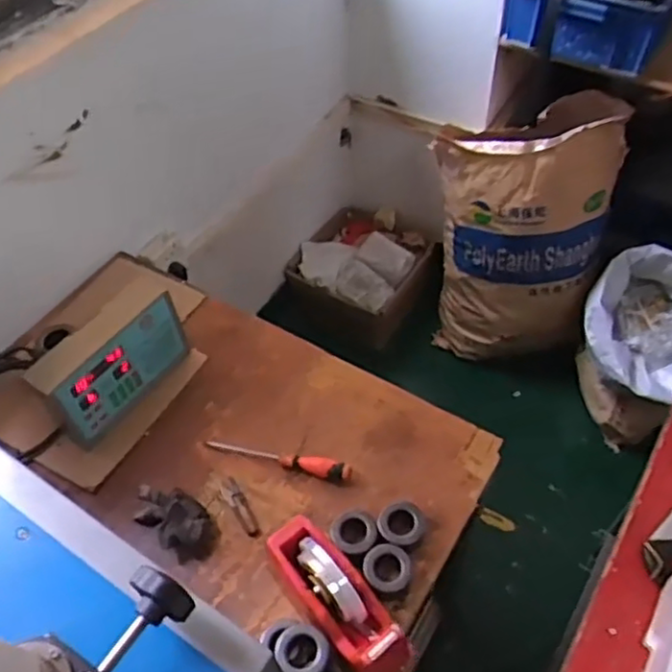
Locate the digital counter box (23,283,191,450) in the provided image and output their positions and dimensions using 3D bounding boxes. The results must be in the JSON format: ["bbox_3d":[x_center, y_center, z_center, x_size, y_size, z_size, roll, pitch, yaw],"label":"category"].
[{"bbox_3d":[-0.334,0.042,1.024,0.072,0.159,0.229,30,59,23],"label":"digital counter box"}]

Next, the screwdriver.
[{"bbox_3d":[-0.082,0.177,0.981,0.216,0.028,0.027,10,53,15],"label":"screwdriver"}]

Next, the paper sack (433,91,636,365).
[{"bbox_3d":[0.442,-0.253,1.670,0.410,0.599,0.313,16,54,14],"label":"paper sack"}]

